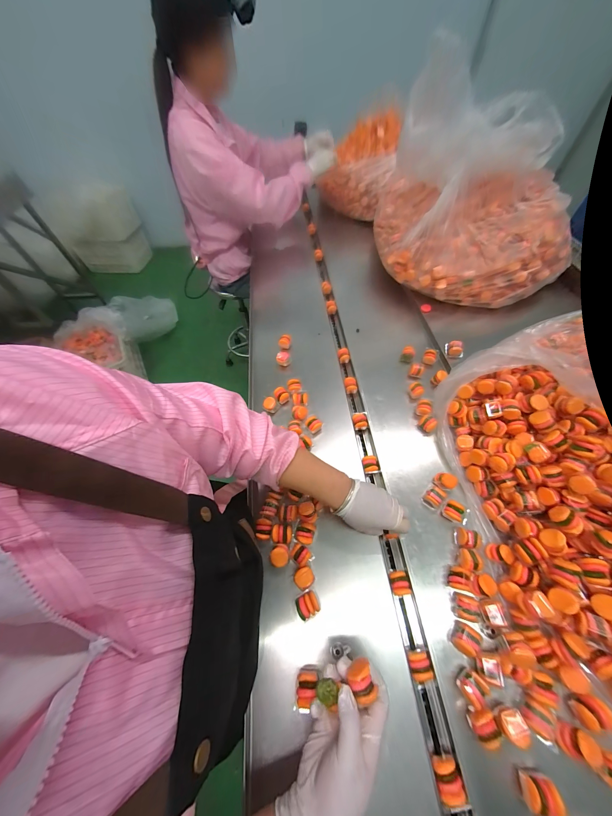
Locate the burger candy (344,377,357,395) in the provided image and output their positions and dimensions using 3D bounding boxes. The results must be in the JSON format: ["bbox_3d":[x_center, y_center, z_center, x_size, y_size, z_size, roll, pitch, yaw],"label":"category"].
[{"bbox_3d":[0.110,-0.054,0.641,0.027,0.026,0.035,-13,57,-6],"label":"burger candy"}]

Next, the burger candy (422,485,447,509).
[{"bbox_3d":[0.237,0.163,0.480,0.028,0.033,0.036,37,65,23],"label":"burger candy"}]

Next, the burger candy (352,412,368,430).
[{"bbox_3d":[0.122,0.030,0.592,0.033,0.028,0.032,1,57,3],"label":"burger candy"}]

